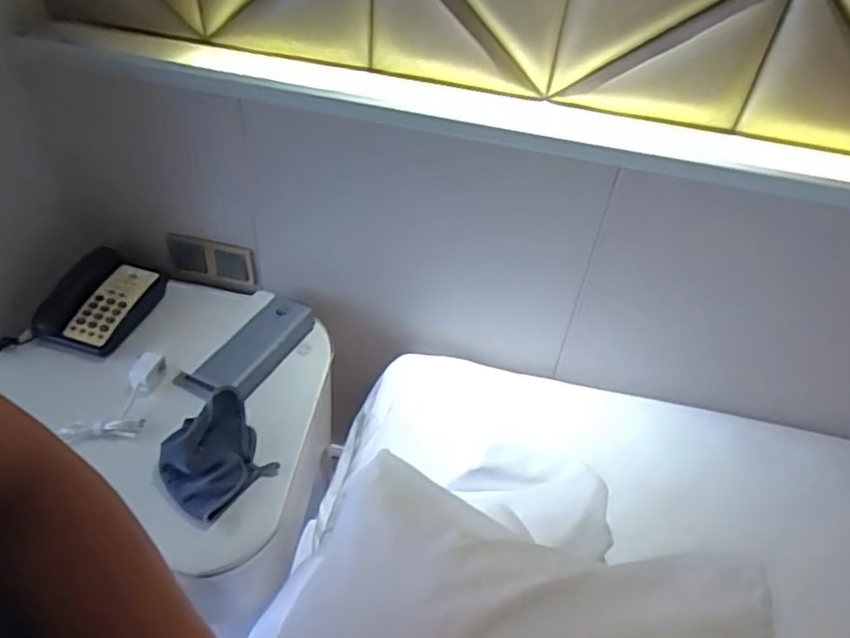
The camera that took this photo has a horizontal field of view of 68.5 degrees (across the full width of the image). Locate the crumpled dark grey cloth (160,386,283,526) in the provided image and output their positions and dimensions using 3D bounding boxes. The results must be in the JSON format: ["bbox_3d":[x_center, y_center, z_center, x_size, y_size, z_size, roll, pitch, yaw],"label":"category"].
[{"bbox_3d":[-0.320,0.205,0.945,0.150,0.074,0.189,-22,49,-27],"label":"crumpled dark grey cloth"}]

